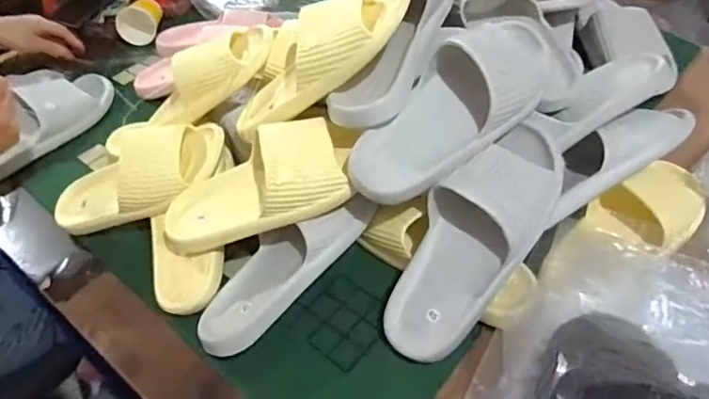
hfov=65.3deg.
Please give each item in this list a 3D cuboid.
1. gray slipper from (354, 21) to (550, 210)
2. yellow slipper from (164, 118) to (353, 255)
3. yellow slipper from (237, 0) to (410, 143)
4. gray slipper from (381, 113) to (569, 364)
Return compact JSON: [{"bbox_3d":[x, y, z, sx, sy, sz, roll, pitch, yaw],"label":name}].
[{"bbox_3d":[0.111,-0.100,0.599,0.274,0.080,0.108,-42,77,-8],"label":"gray slipper"},{"bbox_3d":[-0.116,-0.010,0.622,0.218,0.083,0.093,-24,44,20],"label":"yellow slipper"},{"bbox_3d":[-0.053,-0.156,0.623,0.258,0.066,0.093,-34,39,29],"label":"yellow slipper"},{"bbox_3d":[0.127,0.036,0.584,0.103,0.066,0.277,31,87,29],"label":"gray slipper"}]

